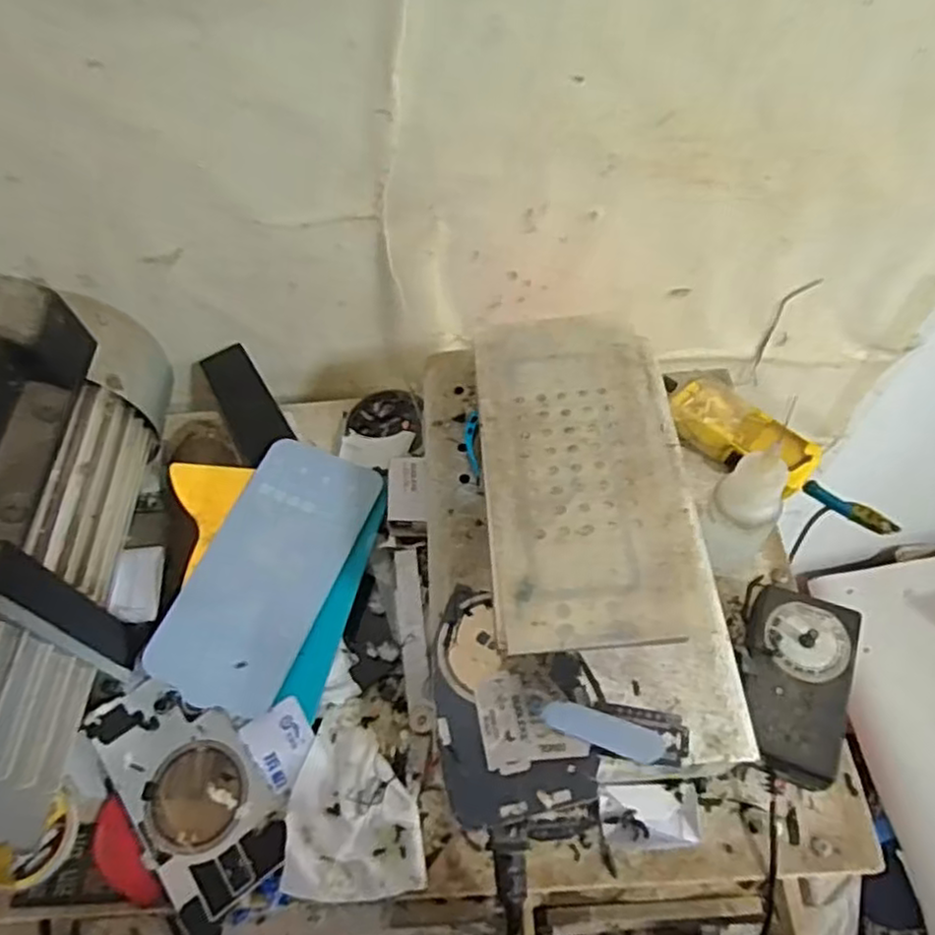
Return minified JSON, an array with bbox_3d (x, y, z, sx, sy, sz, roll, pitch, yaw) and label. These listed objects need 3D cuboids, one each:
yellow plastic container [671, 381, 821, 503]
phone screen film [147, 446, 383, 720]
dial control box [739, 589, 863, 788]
[{"bbox_3d":[0.172,-0.021,0.441,0.091,0.023,0.037,32,64,21],"label":"yellow plastic container"},{"bbox_3d":[-0.116,0.060,0.420,0.078,0.009,0.163,19,62,10],"label":"phone screen film"},{"bbox_3d":[0.167,0.112,0.366,0.048,0.038,0.093,18,60,13],"label":"dial control box"}]

